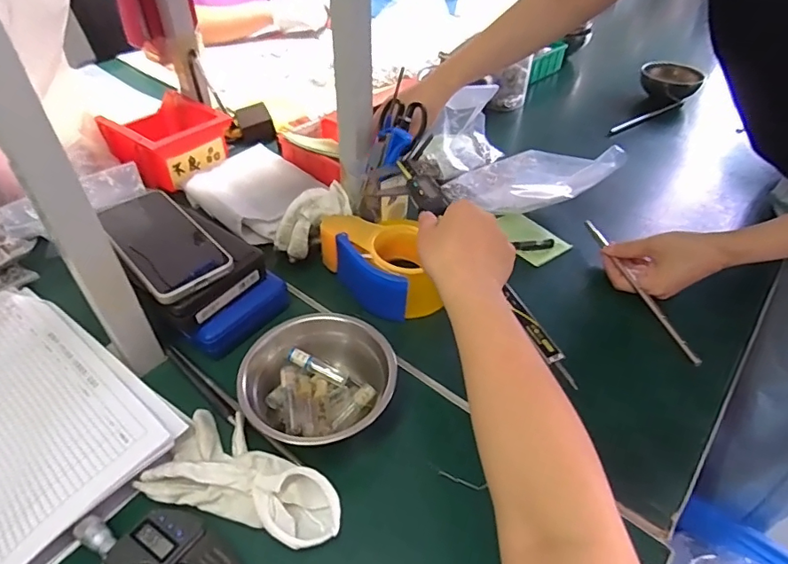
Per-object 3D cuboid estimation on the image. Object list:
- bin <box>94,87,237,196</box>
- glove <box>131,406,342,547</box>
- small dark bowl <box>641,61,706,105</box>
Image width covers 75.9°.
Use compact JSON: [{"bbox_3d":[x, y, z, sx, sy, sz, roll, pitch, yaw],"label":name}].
[{"bbox_3d":[-0.327,-0.205,0.726,0.150,0.077,0.170,-30,52,-29],"label":"bin"},{"bbox_3d":[-0.112,0.151,0.394,0.151,0.024,0.074,14,45,13],"label":"glove"},{"bbox_3d":[0.493,-0.357,0.908,0.100,0.048,0.078,18,46,17],"label":"small dark bowl"}]

